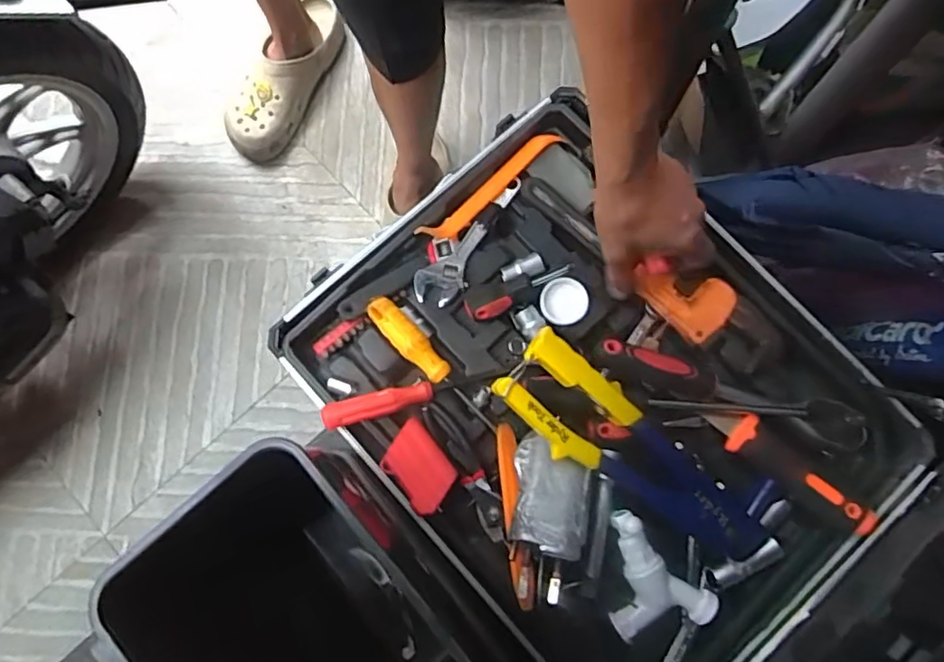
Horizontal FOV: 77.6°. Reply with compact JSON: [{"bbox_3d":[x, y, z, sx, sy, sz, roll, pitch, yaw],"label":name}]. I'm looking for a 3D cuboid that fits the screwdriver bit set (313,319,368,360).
[{"bbox_3d":[-0.118,0.004,0.525,0.053,0.008,0.017,-35,81,-5],"label":"screwdriver bit set"}]

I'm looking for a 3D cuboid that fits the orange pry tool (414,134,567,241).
[{"bbox_3d":[0.018,-0.134,0.539,0.161,0.017,0.021,-41,81,-6],"label":"orange pry tool"}]

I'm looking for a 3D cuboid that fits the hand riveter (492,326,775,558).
[{"bbox_3d":[0.131,0.097,0.477,0.247,0.041,0.080,37,82,-5],"label":"hand riveter"}]

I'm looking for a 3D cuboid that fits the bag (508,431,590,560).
[{"bbox_3d":[0.064,0.131,0.474,0.060,0.024,0.097,-1,53,15],"label":"bag"}]

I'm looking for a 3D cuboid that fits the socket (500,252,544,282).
[{"bbox_3d":[0.045,-0.057,0.532,0.038,0.012,0.018,-18,79,-2],"label":"socket"}]

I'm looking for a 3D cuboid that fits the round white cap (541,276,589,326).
[{"bbox_3d":[0.081,-0.026,0.521,0.041,0.010,0.041,0,79,1],"label":"round white cap"}]

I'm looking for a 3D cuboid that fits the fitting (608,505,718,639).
[{"bbox_3d":[0.135,0.204,0.461,0.103,0.027,0.072,44,83,8],"label":"fitting"}]

